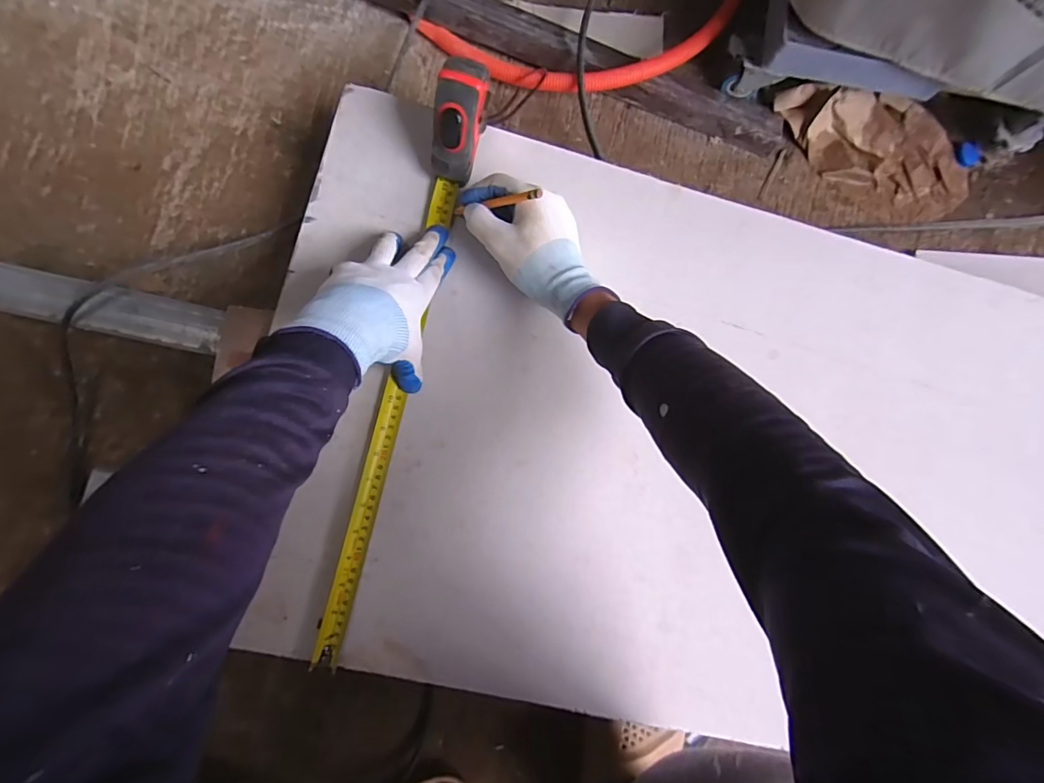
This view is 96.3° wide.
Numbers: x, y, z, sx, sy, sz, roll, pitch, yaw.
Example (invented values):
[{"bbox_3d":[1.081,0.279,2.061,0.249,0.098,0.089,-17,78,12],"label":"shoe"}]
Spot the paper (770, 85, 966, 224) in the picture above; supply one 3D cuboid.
[{"bbox_3d":[0.466,-0.324,0.606,0.286,0.051,0.134,26,87,1],"label":"paper"}]

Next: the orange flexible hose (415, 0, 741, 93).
[{"bbox_3d":[0.104,-0.443,0.581,0.427,0.025,0.143,-18,79,-3],"label":"orange flexible hose"}]

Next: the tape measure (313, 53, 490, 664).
[{"bbox_3d":[-0.118,-0.025,0.459,0.041,0.066,0.569,13,90,-2],"label":"tape measure"}]

